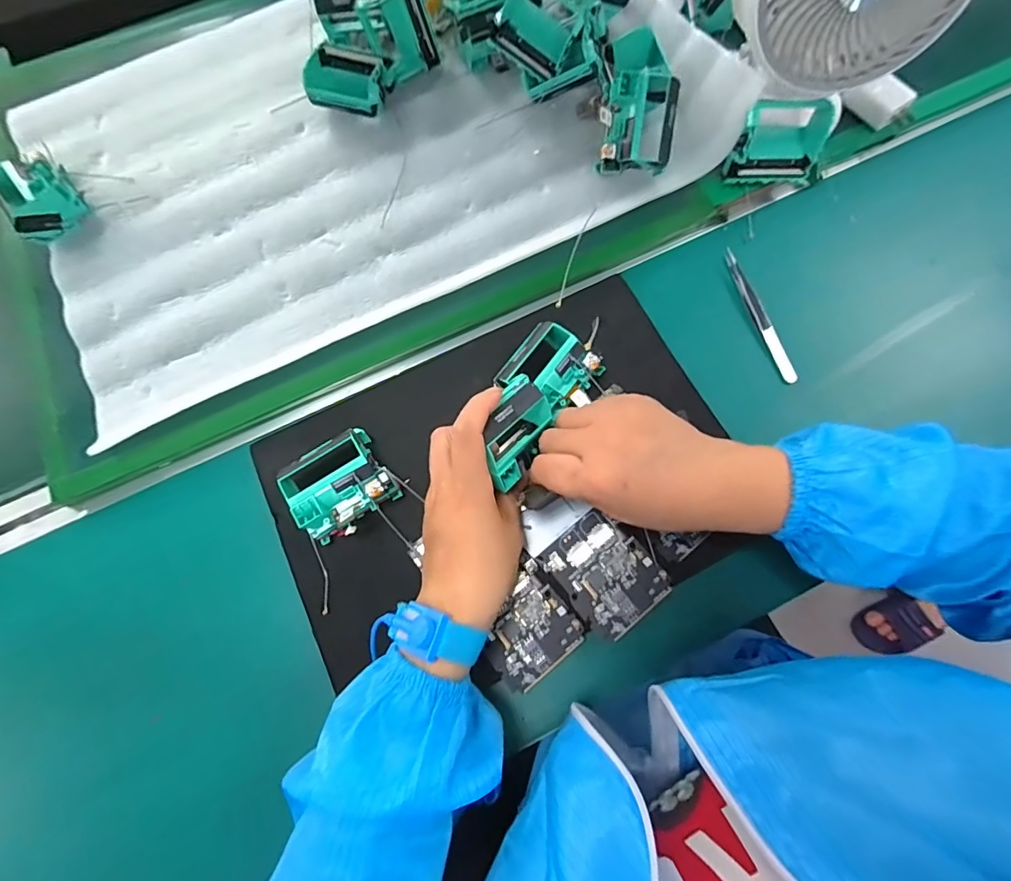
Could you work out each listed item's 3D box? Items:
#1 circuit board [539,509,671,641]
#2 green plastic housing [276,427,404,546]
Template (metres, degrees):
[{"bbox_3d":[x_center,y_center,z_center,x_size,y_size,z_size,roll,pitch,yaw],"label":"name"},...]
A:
[{"bbox_3d":[0.072,0.093,0.345,0.060,0.006,0.075,-39,77,-8],"label":"circuit board"},{"bbox_3d":[-0.123,0.032,0.356,0.070,0.036,0.069,-34,76,-6],"label":"green plastic housing"}]

